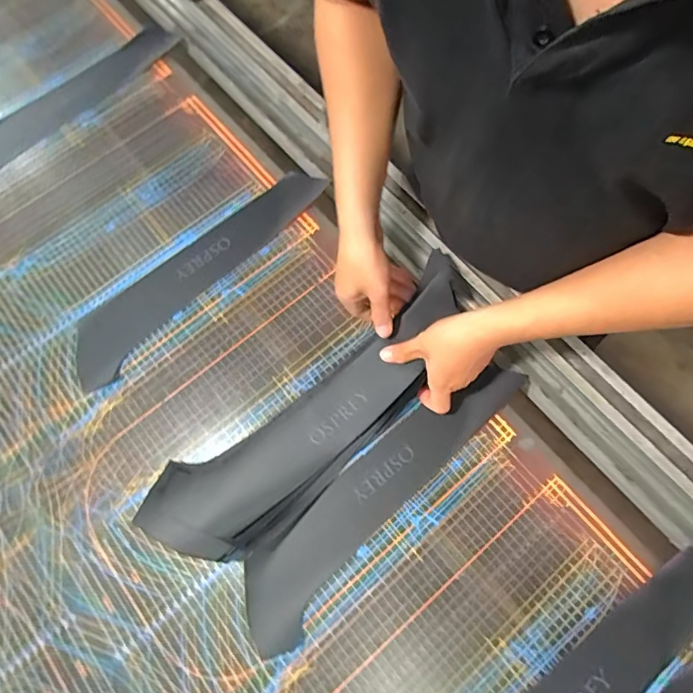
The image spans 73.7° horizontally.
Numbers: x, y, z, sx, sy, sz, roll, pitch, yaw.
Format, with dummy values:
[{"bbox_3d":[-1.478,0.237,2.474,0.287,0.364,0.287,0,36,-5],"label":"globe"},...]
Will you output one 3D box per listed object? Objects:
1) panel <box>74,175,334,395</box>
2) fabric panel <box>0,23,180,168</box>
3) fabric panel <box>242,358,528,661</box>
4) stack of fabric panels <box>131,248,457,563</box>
[{"bbox_3d":[-0.216,-0.118,0.662,0.098,0.010,0.415,42,78,16],"label":"panel"},{"bbox_3d":[-0.474,-0.408,0.767,0.123,0.009,0.426,38,76,17],"label":"fabric panel"},{"bbox_3d":[0.046,0.171,0.561,0.428,0.018,0.092,-42,77,-10],"label":"fabric panel"},{"bbox_3d":[-0.033,0.087,0.570,0.452,0.057,0.154,-42,77,-8],"label":"stack of fabric panels"}]

